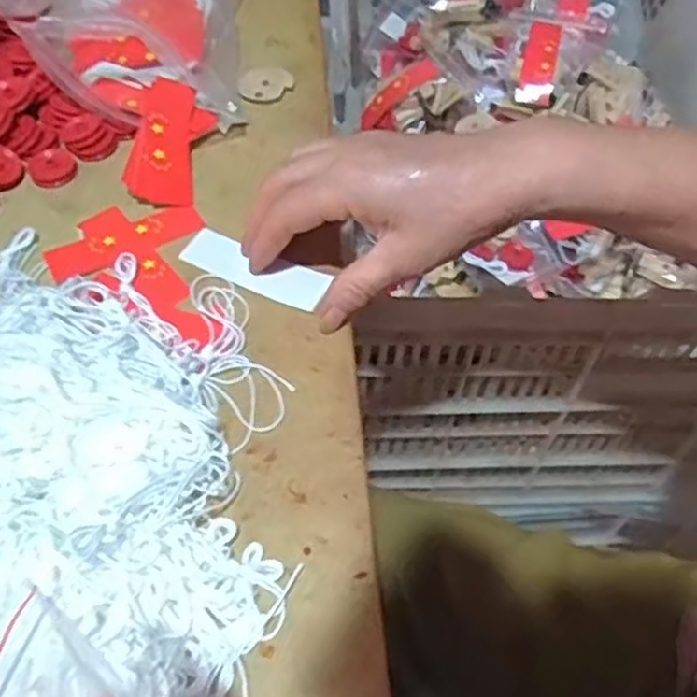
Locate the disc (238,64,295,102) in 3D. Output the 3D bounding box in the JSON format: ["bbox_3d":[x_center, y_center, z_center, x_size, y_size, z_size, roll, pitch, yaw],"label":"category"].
[{"bbox_3d":[-0.058,-0.185,0.498,0.033,0.004,0.039,25,56,16],"label":"disc"}]

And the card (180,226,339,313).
[{"bbox_3d":[-0.053,-0.045,0.406,0.088,0.004,0.028,23,56,18],"label":"card"}]

